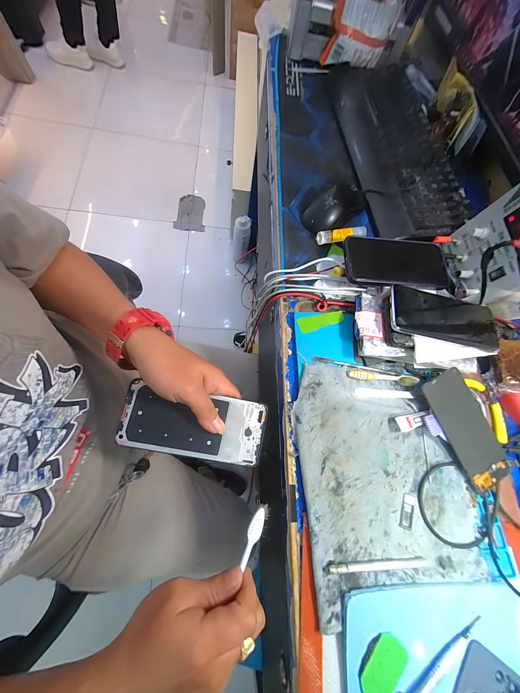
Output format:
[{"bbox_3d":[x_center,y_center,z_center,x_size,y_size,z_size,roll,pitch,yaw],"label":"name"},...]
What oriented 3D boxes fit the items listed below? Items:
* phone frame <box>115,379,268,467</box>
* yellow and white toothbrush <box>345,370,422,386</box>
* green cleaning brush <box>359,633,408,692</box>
[{"bbox_3d":[-0.072,0.088,0.264,0.156,0.006,0.069,10,73,-8],"label":"phone frame"},{"bbox_3d":[0.176,0.045,0.335,0.102,0.010,0.014,7,73,-7],"label":"yellow and white toothbrush"},{"bbox_3d":[0.125,0.328,0.240,0.039,0.004,0.055,42,72,4],"label":"green cleaning brush"}]

